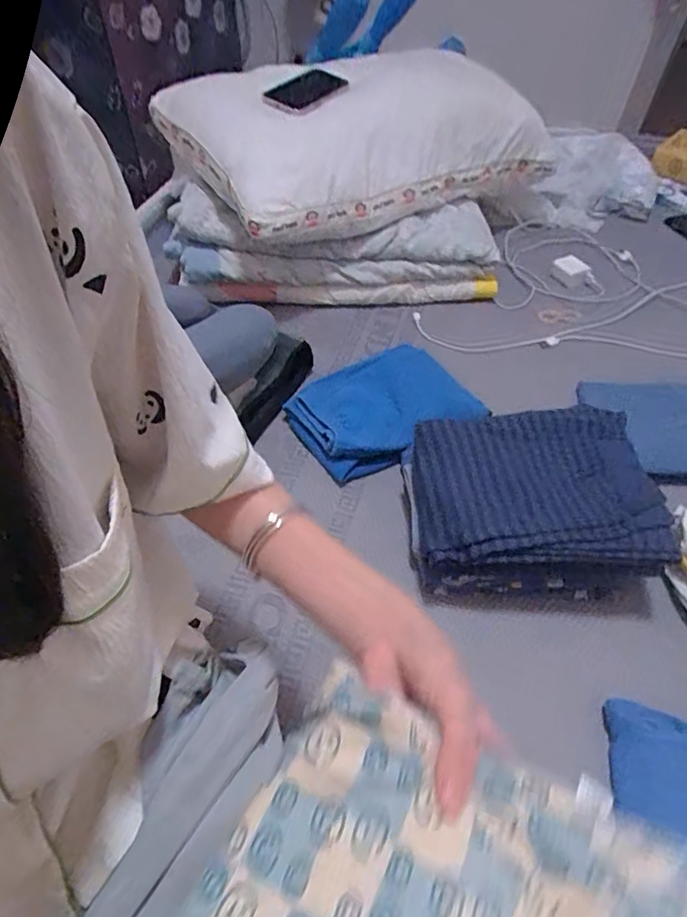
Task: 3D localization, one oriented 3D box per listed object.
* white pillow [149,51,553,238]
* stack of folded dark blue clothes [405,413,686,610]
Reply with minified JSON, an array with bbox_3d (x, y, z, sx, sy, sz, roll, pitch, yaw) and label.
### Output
[{"bbox_3d":[0.041,-0.589,0.950,0.634,0.146,0.403,-25,55,-20],"label":"white pillow"},{"bbox_3d":[0.207,0.047,0.615,0.255,0.093,0.204,1,50,0],"label":"stack of folded dark blue clothes"}]

